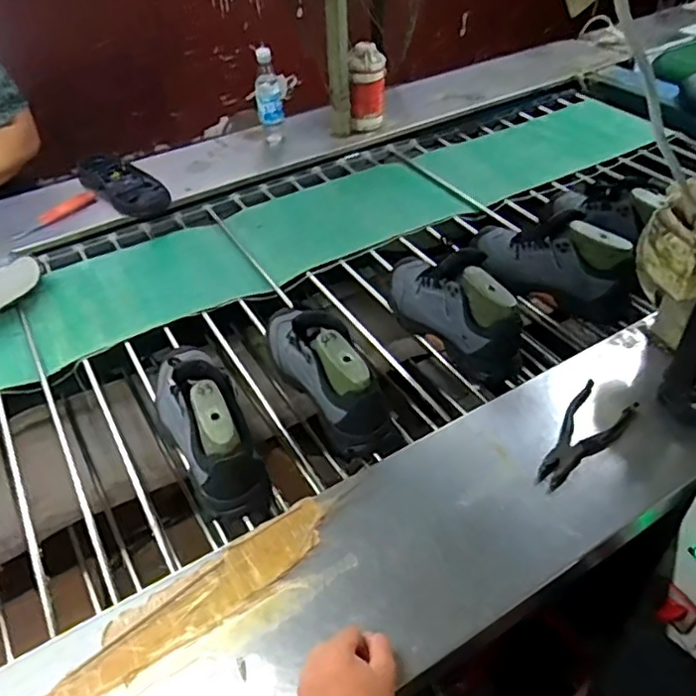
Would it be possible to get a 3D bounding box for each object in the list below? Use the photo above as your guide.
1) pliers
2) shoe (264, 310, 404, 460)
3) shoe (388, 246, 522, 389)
[{"bbox_3d":[0.308,0.114,0.808,0.076,0.016,0.188,27,51,28],"label":"pliers"},{"bbox_3d":[-0.029,0.013,0.904,0.100,0.141,0.278,-27,49,-23],"label":"shoe"},{"bbox_3d":[0.165,-0.078,0.986,0.097,0.137,0.289,-25,48,-21],"label":"shoe"}]

